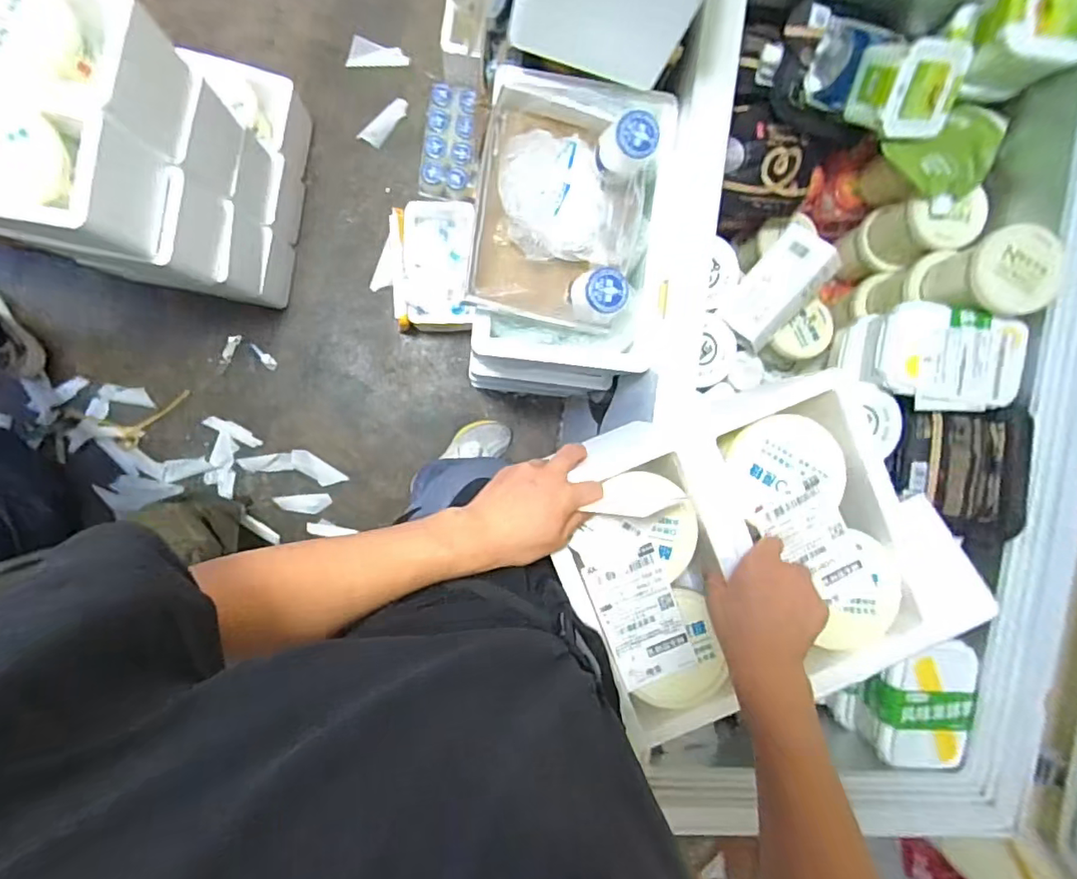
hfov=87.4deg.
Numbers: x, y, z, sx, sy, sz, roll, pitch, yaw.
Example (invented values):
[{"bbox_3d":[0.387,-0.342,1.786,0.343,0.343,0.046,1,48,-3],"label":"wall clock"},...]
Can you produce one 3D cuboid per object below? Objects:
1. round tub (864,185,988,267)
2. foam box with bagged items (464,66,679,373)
[{"bbox_3d":[0.632,-0.348,0.918,0.094,0.152,0.096,-1,94,-7],"label":"round tub"},{"bbox_3d":[0.047,-0.262,0.668,0.229,0.131,0.330,6,93,-7],"label":"foam box with bagged items"}]

